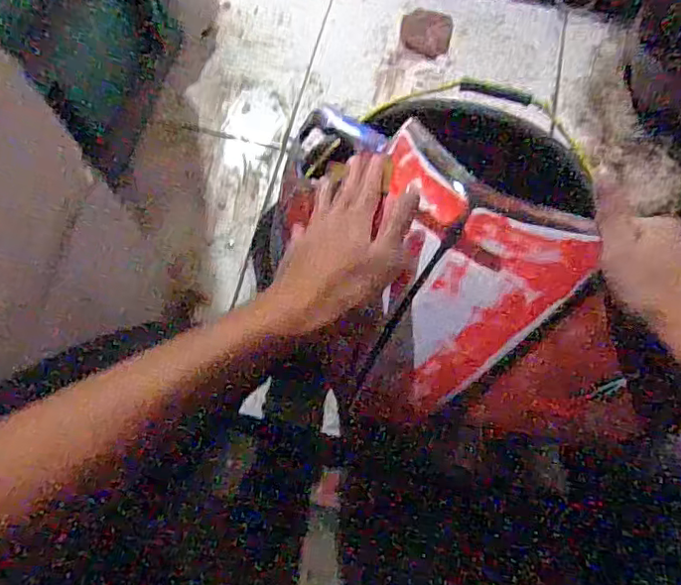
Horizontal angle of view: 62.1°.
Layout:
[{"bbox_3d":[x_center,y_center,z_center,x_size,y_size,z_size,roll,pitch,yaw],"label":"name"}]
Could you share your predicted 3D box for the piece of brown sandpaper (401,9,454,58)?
[{"bbox_3d":[0.141,-0.426,0.922,0.085,0.036,0.074,5,70,6],"label":"piece of brown sandpaper"}]

